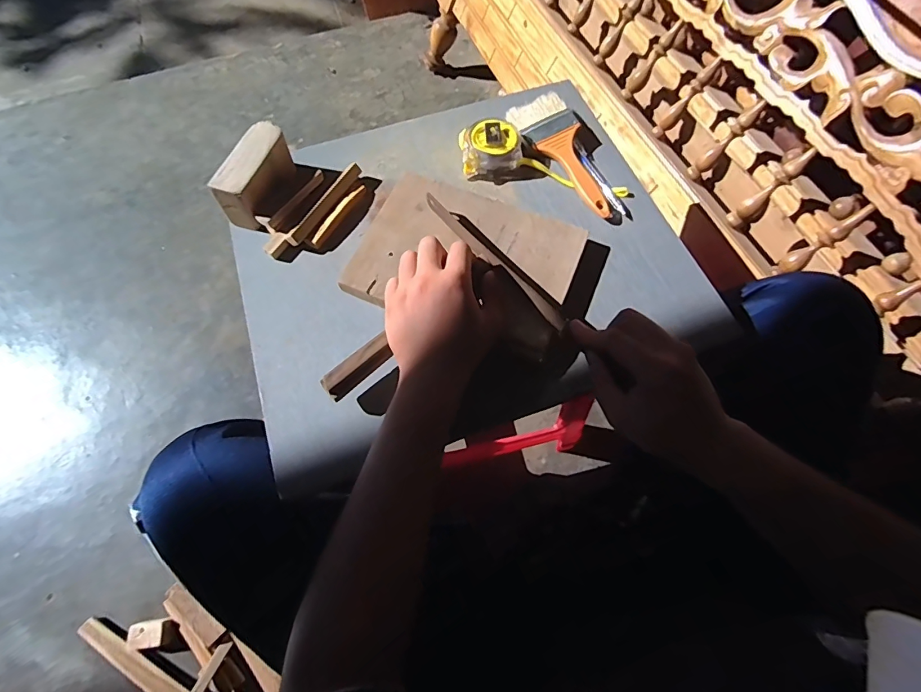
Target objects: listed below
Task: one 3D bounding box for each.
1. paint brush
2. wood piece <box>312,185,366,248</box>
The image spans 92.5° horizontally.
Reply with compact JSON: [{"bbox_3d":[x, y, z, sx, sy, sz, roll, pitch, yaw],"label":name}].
[{"bbox_3d":[0.127,-0.230,0.526,0.064,0.026,0.189,-22,69,-9],"label":"paint brush"},{"bbox_3d":[-0.138,-0.147,0.499,0.015,0.010,0.090,29,71,12],"label":"wood piece"}]

